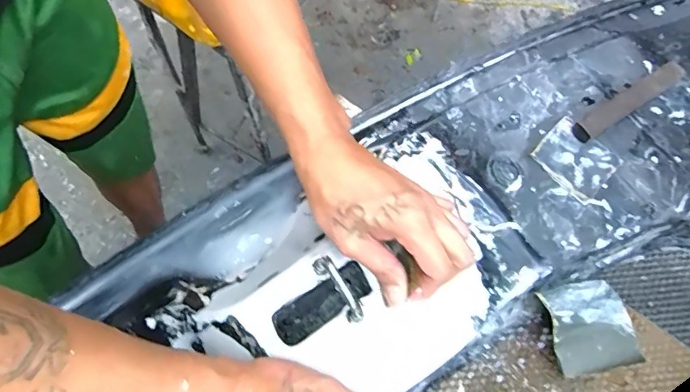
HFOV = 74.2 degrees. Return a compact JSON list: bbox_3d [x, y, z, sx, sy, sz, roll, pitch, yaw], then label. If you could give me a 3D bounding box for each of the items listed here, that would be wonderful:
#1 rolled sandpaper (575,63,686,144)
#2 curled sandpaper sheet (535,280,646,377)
[{"bbox_3d":[0.277,-0.093,0.449,0.126,0.020,0.022,-31,76,-12],"label":"rolled sandpaper"},{"bbox_3d":[0.213,0.116,0.406,0.068,0.031,0.074,-13,73,-7],"label":"curled sandpaper sheet"}]

